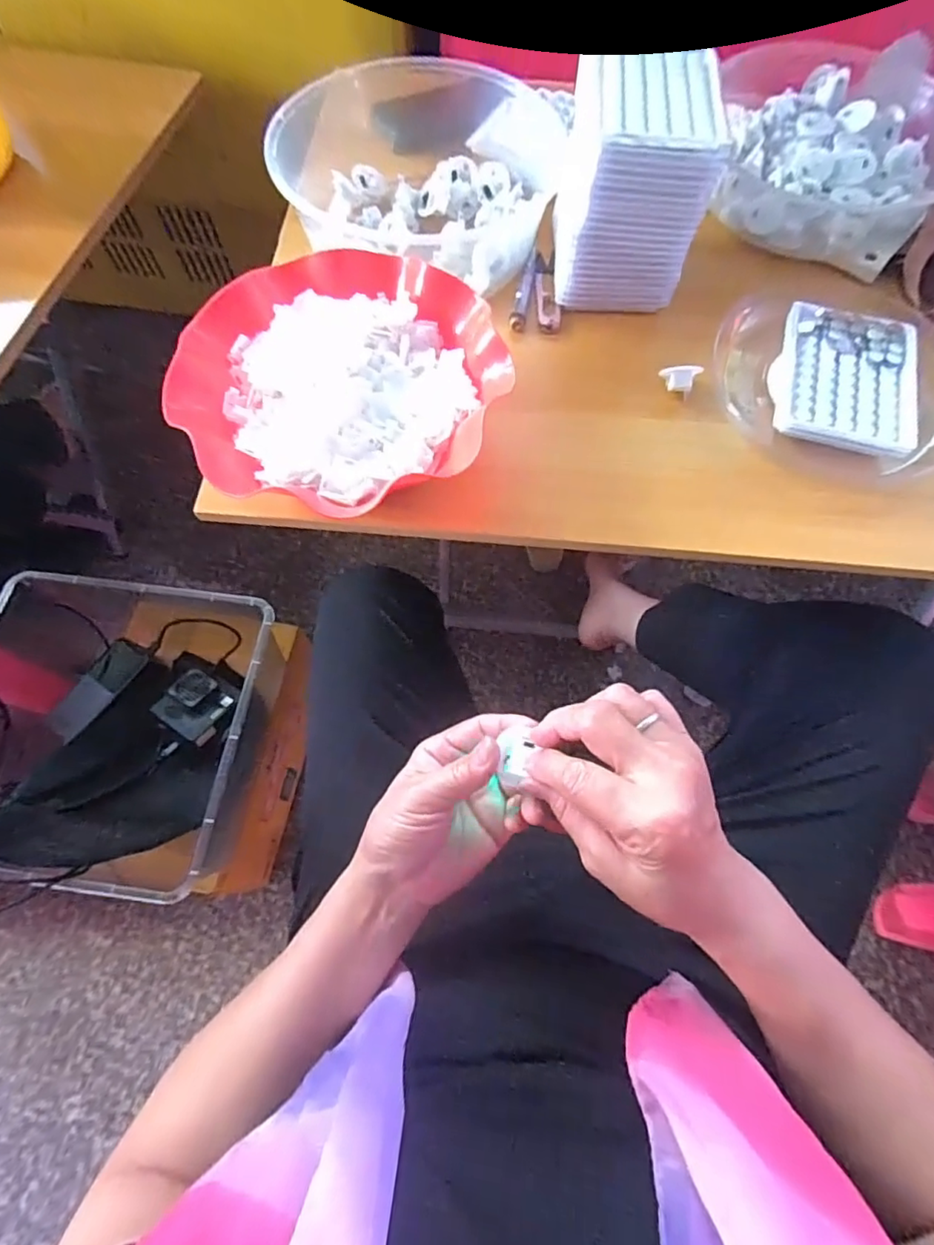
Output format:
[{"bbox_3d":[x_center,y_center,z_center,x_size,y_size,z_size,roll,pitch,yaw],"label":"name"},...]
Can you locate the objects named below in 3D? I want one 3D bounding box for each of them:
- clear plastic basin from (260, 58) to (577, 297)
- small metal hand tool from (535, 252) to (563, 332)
[{"bbox_3d":[-0.039,-0.420,0.506,0.235,0.076,0.223,0,69,0],"label":"clear plastic basin"},{"bbox_3d":[0.071,-0.296,0.495,0.021,0.011,0.093,-1,69,-1],"label":"small metal hand tool"}]

